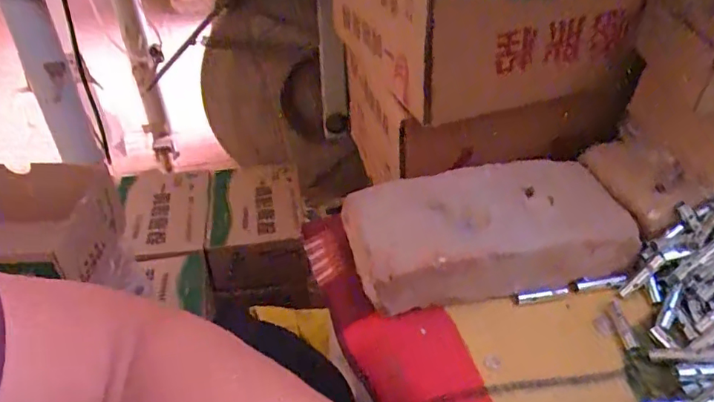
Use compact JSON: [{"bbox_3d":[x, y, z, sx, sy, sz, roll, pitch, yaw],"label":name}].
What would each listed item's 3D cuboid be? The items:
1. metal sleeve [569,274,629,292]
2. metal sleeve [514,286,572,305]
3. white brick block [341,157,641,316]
[{"bbox_3d":[0.202,0.068,0.446,0.052,0.007,0.011,-9,39,-9],"label":"metal sleeve"},{"bbox_3d":[0.152,0.077,0.436,0.049,0.009,0.007,-10,39,-9],"label":"metal sleeve"},{"bbox_3d":[0.108,0.026,0.462,0.225,0.054,0.115,-11,40,-11],"label":"white brick block"}]

